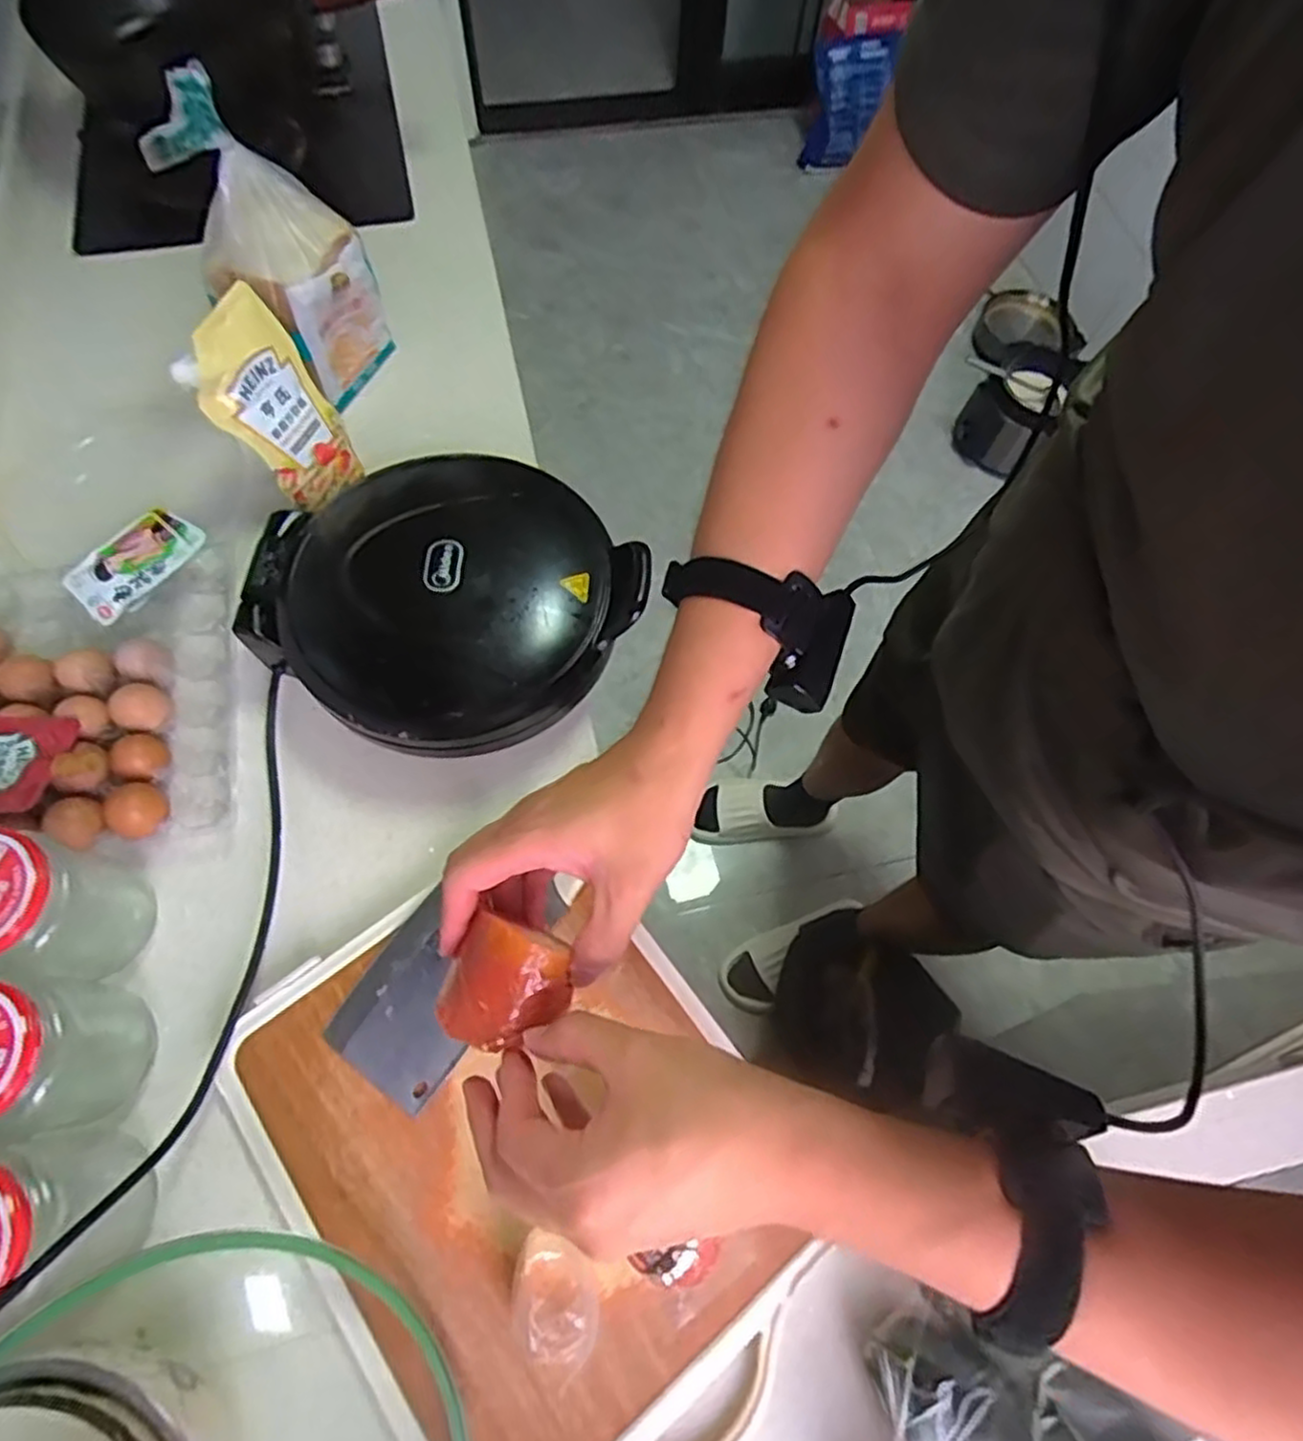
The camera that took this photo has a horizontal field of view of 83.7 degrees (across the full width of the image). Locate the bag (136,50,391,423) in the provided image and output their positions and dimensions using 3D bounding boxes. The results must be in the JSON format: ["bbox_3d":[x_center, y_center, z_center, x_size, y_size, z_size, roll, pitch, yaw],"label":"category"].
[{"bbox_3d":[-0.355,-0.446,0.690,0.109,0.264,0.123,25,68,8],"label":"bag"}]

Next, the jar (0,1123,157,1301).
[{"bbox_3d":[-0.375,0.307,0.441,0.080,0.135,0.074,1,66,-2],"label":"jar"}]

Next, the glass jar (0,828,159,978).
[{"bbox_3d":[-0.431,0.135,0.518,0.072,0.144,0.083,4,66,-1],"label":"glass jar"}]

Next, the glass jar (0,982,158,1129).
[{"bbox_3d":[-0.403,0.216,0.474,0.077,0.126,0.086,6,66,0],"label":"glass jar"}]

